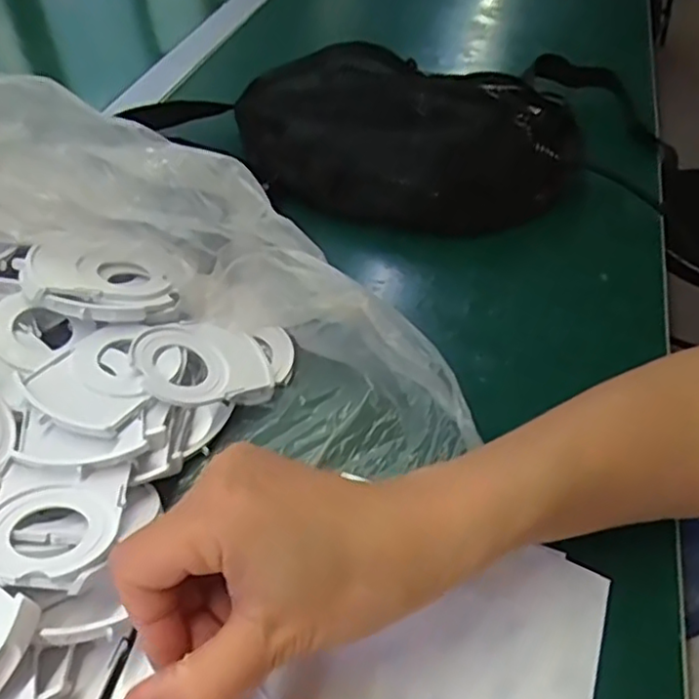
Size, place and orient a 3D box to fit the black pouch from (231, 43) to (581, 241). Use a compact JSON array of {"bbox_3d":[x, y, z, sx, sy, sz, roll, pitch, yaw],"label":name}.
[{"bbox_3d":[0.038,-0.176,0.529,0.270,0.077,0.158,15,48,12],"label":"black pouch"}]

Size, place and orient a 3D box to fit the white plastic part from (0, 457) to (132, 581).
[{"bbox_3d":[-0.125,0.071,0.282,0.052,0.017,0.059,-4,47,-5],"label":"white plastic part"}]

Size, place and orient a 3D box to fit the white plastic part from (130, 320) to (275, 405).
[{"bbox_3d":[-0.080,0.006,0.362,0.074,0.007,0.056,4,45,-32],"label":"white plastic part"}]

